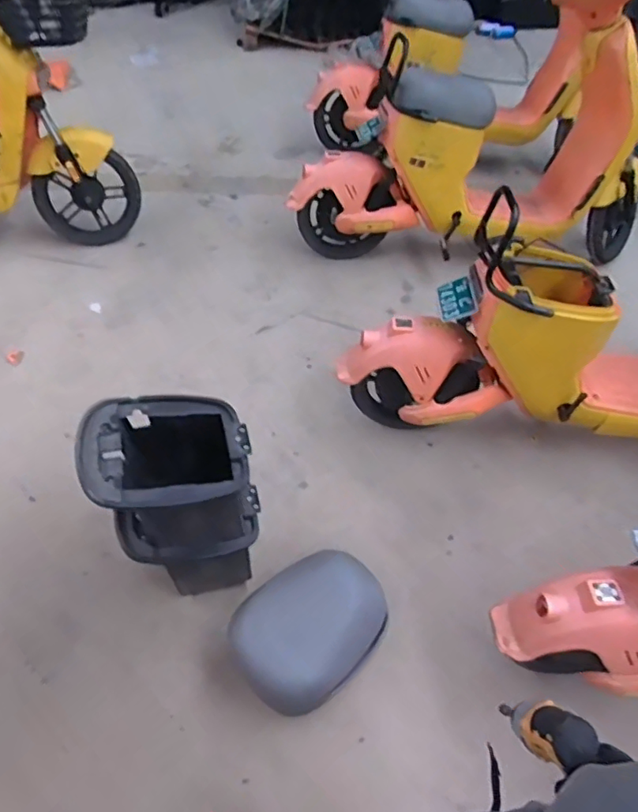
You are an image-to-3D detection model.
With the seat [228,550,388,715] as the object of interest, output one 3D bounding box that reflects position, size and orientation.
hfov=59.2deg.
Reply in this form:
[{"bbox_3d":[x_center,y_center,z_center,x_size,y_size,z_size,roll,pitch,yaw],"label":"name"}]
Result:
[{"bbox_3d":[-0.018,0.530,1.349,0.352,0.138,0.267,-31,61,-27],"label":"seat"}]

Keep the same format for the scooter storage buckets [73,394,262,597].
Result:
[{"bbox_3d":[-0.305,0.235,1.281,0.301,0.572,0.225,-10,54,-14],"label":"scooter storage buckets"}]

